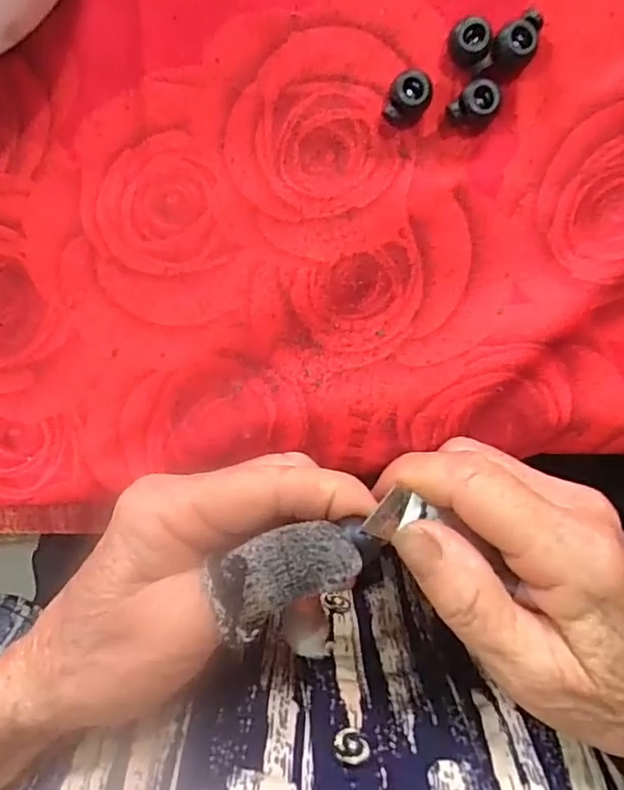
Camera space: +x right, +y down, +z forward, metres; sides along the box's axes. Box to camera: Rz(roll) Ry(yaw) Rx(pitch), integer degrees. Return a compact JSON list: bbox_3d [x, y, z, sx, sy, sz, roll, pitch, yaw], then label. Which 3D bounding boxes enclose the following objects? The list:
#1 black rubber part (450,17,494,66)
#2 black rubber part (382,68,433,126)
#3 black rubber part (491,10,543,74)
[{"bbox_3d":[0.058,-0.128,0.209,0.014,0.012,0.014,-9,97,0],"label":"black rubber part"},{"bbox_3d":[0.036,-0.109,0.213,0.015,0.012,0.017,28,96,-4],"label":"black rubber part"},{"bbox_3d":[0.075,-0.128,0.207,0.014,0.008,0.021,38,95,-5],"label":"black rubber part"}]

